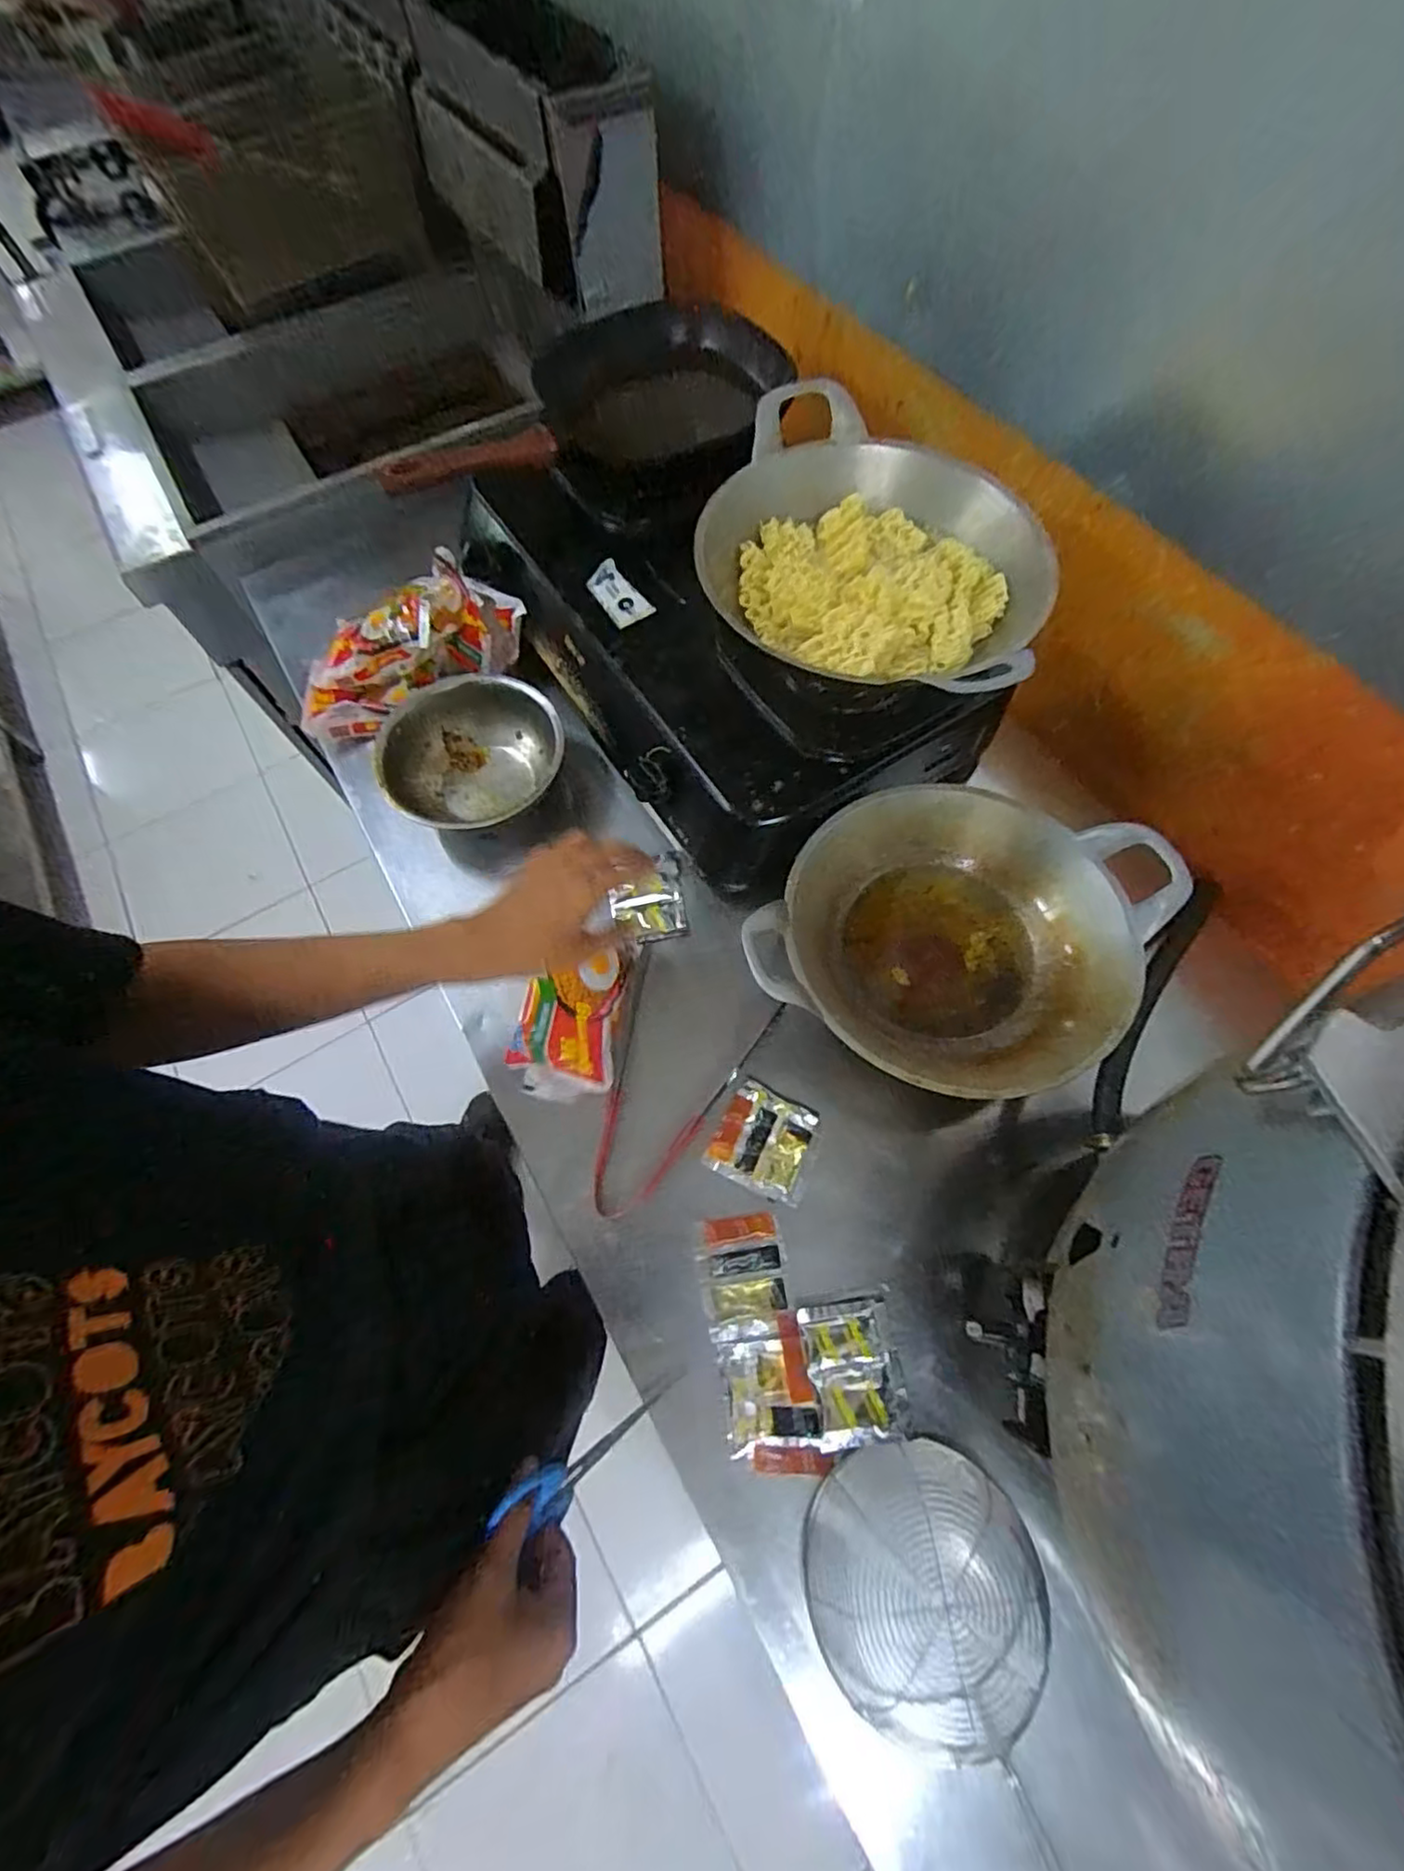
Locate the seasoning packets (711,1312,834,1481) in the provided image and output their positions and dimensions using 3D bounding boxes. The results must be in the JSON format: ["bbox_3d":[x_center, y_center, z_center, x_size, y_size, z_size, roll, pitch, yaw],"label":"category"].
[{"bbox_3d":[0.049,0.336,0.489,0.064,0.010,0.099,-10,71,-3],"label":"seasoning packets"}]

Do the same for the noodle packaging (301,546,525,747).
[{"bbox_3d":[-0.331,-0.316,0.721,0.249,0.077,0.149,-35,70,-12],"label":"noodle packaging"}]

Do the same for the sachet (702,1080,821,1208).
[{"bbox_3d":[0.053,0.170,0.559,0.080,0.006,0.075,23,70,11],"label":"sachet"}]

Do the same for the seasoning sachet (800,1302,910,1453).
[{"bbox_3d":[0.112,0.318,0.489,0.067,0.017,0.086,-9,67,-2],"label":"seasoning sachet"}]

